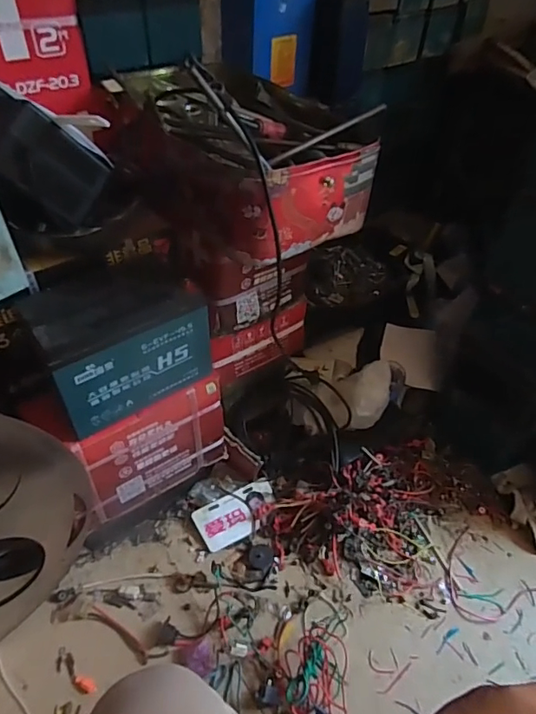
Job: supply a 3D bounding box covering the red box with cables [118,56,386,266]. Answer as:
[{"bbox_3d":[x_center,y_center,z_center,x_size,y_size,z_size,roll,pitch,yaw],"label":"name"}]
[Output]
[{"bbox_3d":[-0.047,-0.305,0.717,0.255,0.134,0.391,-21,51,-22],"label":"red box with cables"}]

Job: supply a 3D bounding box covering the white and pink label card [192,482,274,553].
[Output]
[{"bbox_3d":[-0.057,0.306,0.946,0.157,0.011,0.084,-19,62,-18],"label":"white and pink label card"}]

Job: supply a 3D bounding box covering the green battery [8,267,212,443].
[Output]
[{"bbox_3d":[-0.205,-0.027,0.697,0.210,0.167,0.132,-24,52,-25],"label":"green battery"}]

